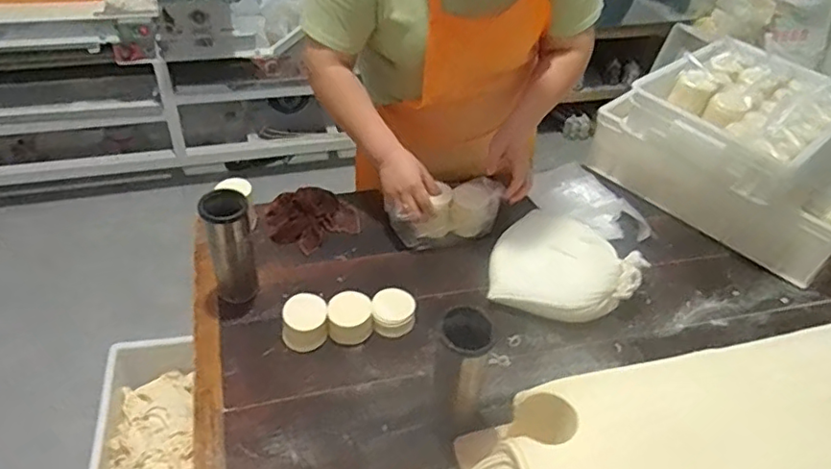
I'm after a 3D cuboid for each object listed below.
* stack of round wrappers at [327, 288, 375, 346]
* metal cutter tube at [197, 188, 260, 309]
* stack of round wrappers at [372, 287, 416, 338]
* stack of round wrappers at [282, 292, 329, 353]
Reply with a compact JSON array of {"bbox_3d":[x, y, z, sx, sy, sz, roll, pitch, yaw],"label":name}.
[{"bbox_3d":[-0.104,0.133,0.948,0.073,0.044,0.078,-3,44,-9],"label":"stack of round wrappers"},{"bbox_3d":[-0.298,0.022,0.947,0.073,0.176,0.086,-10,45,-16],"label":"metal cutter tube"},{"bbox_3d":[-0.035,0.125,0.972,0.069,0.035,0.081,2,43,-4],"label":"stack of round wrappers"},{"bbox_3d":[-0.176,0.138,0.942,0.076,0.050,0.082,-2,44,-8],"label":"stack of round wrappers"}]

